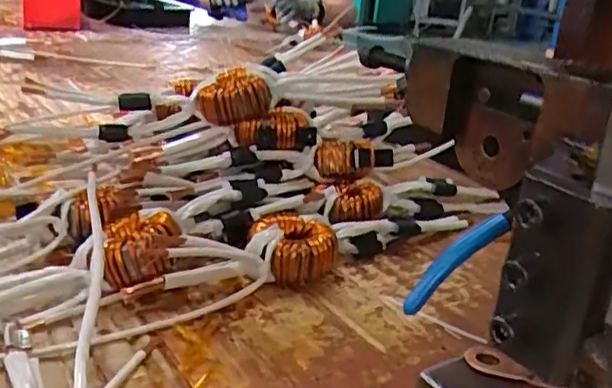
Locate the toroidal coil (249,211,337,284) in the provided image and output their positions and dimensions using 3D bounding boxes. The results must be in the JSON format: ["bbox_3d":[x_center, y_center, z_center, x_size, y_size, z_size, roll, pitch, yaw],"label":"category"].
[{"bbox_3d":[-0.011,0.052,0.563,0.077,0.049,0.071,3,23,0],"label":"toroidal coil"}]

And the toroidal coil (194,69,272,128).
[{"bbox_3d":[-0.078,-0.102,0.658,0.077,0.053,0.051,9,23,13],"label":"toroidal coil"}]

